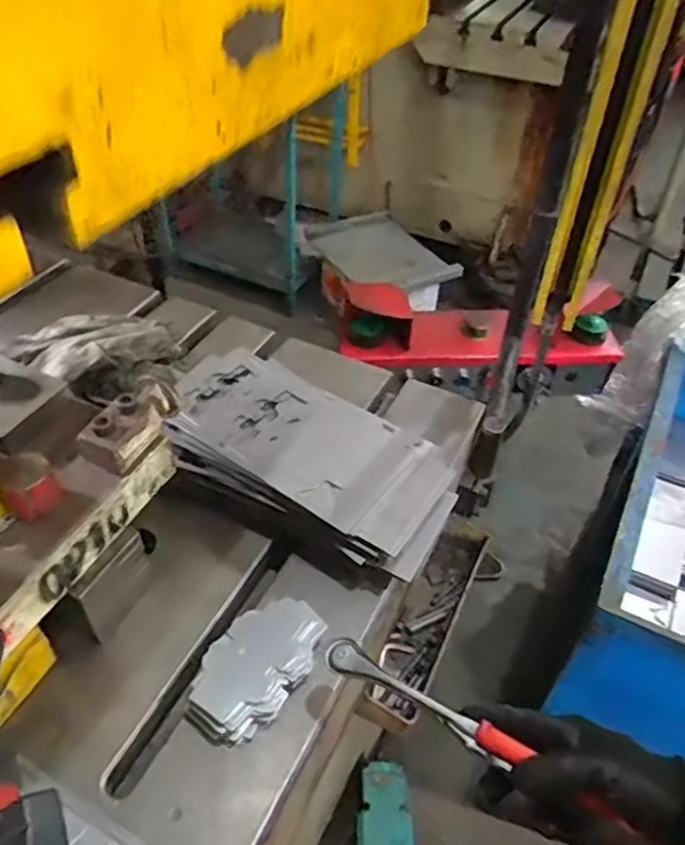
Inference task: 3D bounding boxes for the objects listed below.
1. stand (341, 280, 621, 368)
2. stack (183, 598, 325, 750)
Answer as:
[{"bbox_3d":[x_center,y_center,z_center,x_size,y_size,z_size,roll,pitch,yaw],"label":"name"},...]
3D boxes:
[{"bbox_3d":[0.279,-0.185,1.281,0.552,0.129,0.106,1,45,0],"label":"stand"},{"bbox_3d":[-0.072,0.204,0.551,0.074,0.028,0.126,27,50,24],"label":"stack"}]

